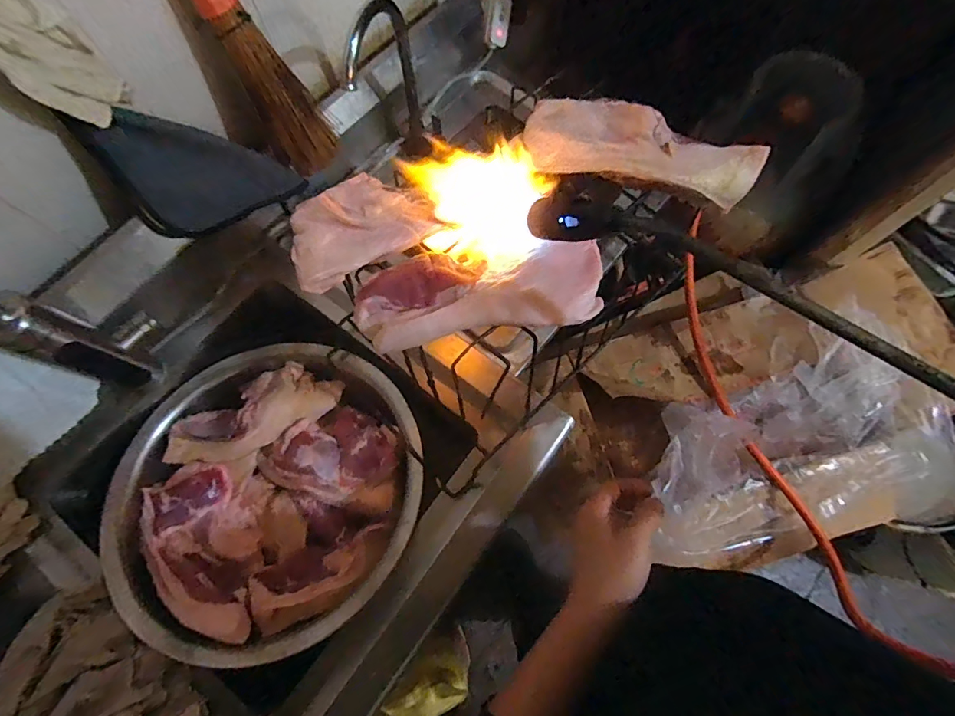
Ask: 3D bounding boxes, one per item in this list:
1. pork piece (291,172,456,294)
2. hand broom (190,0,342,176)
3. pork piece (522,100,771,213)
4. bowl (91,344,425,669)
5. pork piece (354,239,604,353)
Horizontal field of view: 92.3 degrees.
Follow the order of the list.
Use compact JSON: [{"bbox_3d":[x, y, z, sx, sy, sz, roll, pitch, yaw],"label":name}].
[{"bbox_3d":[-0.111,-0.129,0.423,0.136,0.033,0.095,-29,74,-9],"label":"pork piece"},{"bbox_3d":[-0.295,-0.385,0.577,0.097,0.324,0.061,-45,51,-13],"label":"hand broom"},{"bbox_3d":[0.165,-0.217,0.464,0.228,0.037,0.085,15,73,5],"label":"pork piece"},{"bbox_3d":[-0.287,0.177,0.635,0.418,0.108,0.385,10,72,3],"label":"bowl"},{"bbox_3d":[-0.003,-0.060,0.415,0.225,0.050,0.091,-6,72,-2],"label":"pork piece"}]

